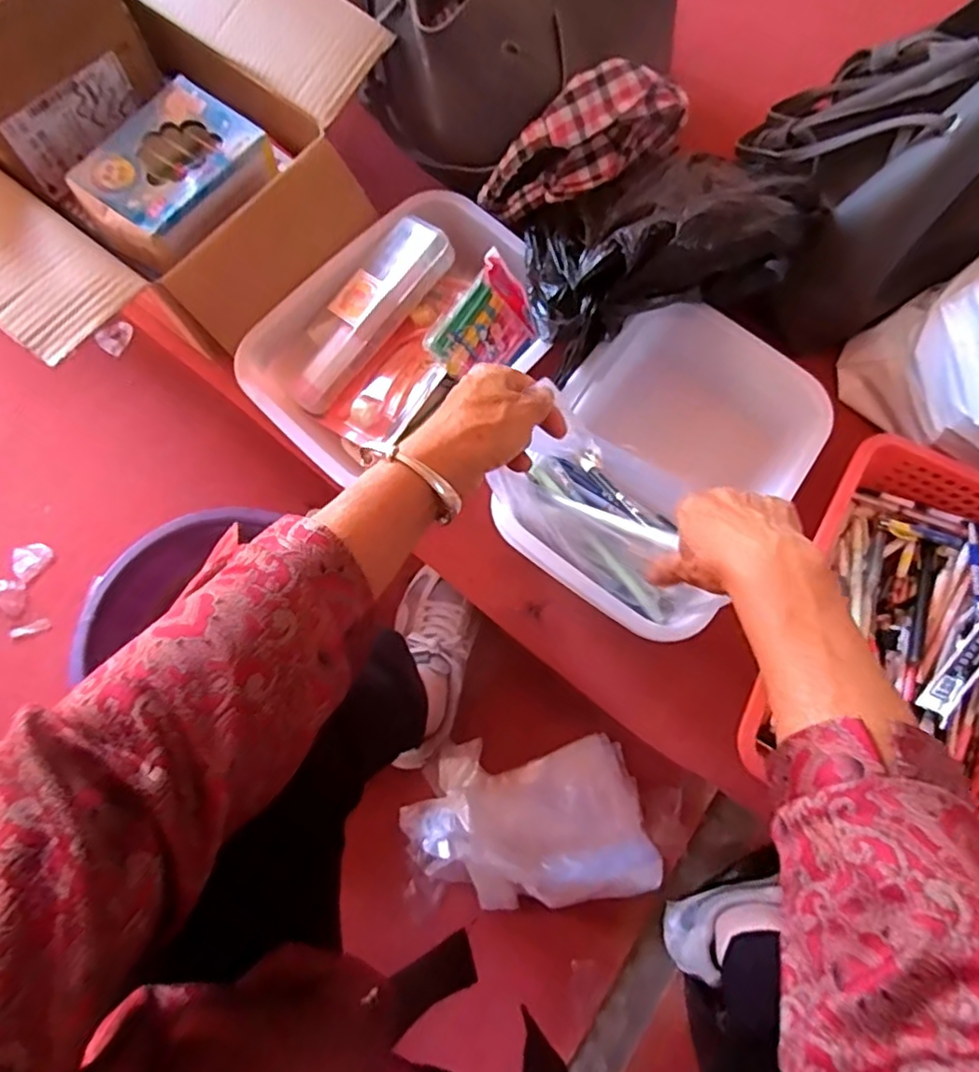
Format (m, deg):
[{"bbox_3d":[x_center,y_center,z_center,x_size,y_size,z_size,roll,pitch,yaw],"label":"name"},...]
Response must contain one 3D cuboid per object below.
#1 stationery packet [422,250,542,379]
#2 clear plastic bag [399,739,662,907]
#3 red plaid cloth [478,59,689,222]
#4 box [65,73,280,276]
[{"bbox_3d":[-0.002,-0.197,0.603,0.083,0.011,0.112,45,75,-26],"label":"stationery packet"},{"bbox_3d":[0.049,0.308,0.681,0.281,0.050,0.166,-3,73,-2],"label":"clear plastic bag"},{"bbox_3d":[0.095,-0.370,0.608,0.196,0.109,0.064,-27,76,-9],"label":"red plaid cloth"},{"bbox_3d":[-0.286,-0.325,0.579,0.129,0.044,0.162,40,77,10],"label":"box"}]

